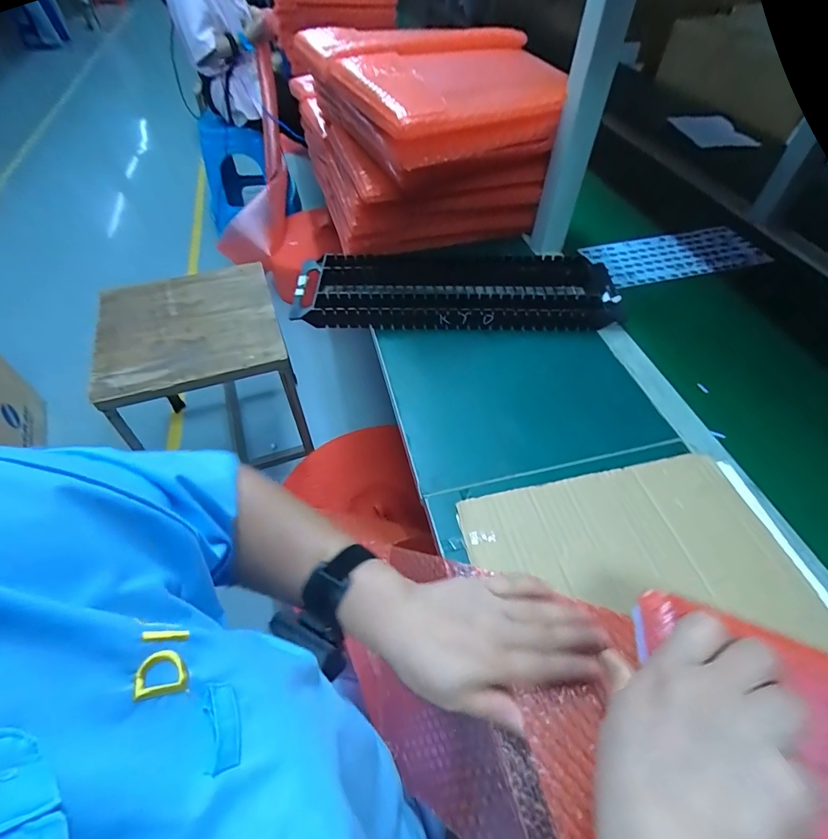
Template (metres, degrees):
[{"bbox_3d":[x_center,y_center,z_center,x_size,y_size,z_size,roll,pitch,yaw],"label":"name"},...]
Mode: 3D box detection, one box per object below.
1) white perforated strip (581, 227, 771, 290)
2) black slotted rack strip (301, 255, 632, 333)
[{"bbox_3d":[0.445,-0.280,0.748,0.301,0.010,0.127,-11,52,-10],"label":"white perforated strip"},{"bbox_3d":[0.062,-0.202,0.650,0.456,0.029,0.177,0,51,0],"label":"black slotted rack strip"}]

